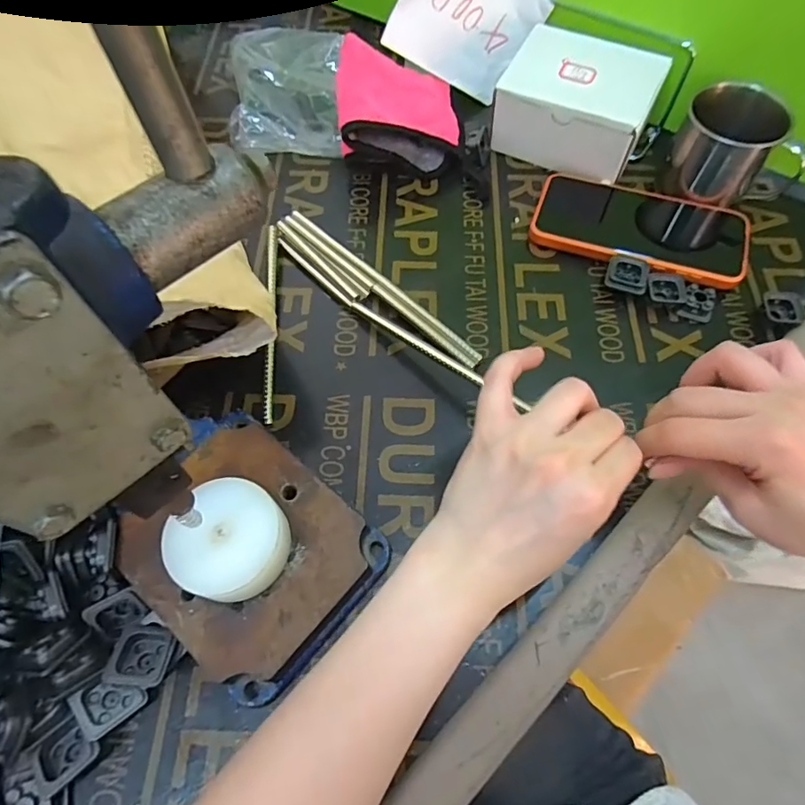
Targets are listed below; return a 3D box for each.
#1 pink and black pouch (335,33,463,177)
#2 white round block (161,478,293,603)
[{"bbox_3d":[-0.007,-0.255,0.463,0.108,0.038,0.100,2,71,-22],"label":"pink and black pouch"},{"bbox_3d":[-0.090,0.073,0.273,0.056,0.028,0.057,0,63,-1],"label":"white round block"}]

